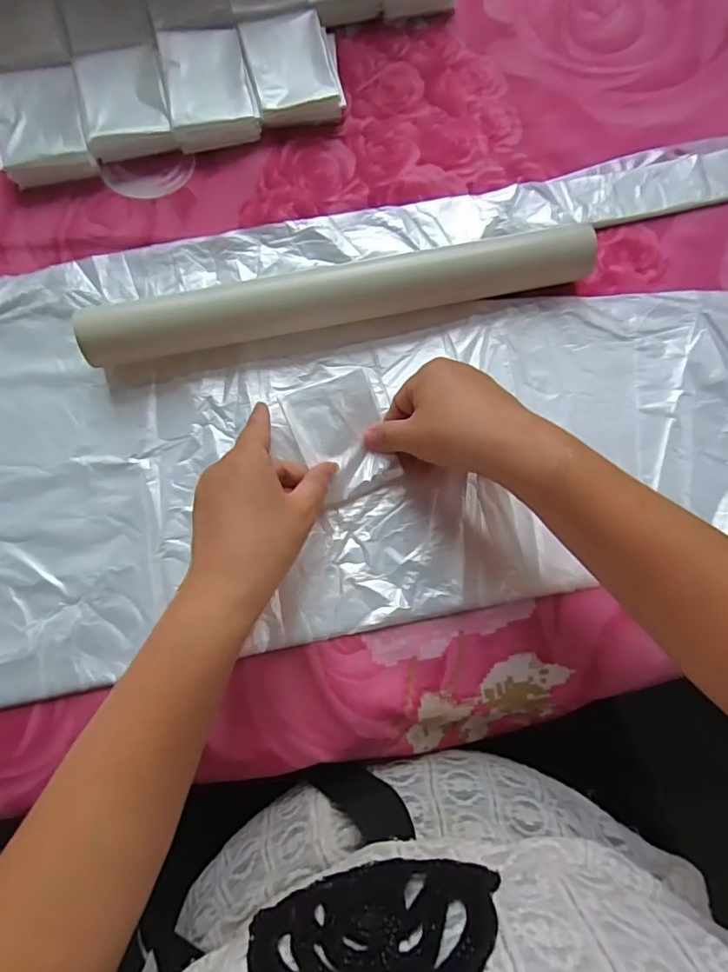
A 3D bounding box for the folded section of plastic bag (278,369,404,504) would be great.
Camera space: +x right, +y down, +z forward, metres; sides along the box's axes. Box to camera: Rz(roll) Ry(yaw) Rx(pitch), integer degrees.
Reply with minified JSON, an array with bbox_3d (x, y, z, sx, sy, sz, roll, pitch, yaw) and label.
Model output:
[{"bbox_3d":[-0.013,-0.034,0.365,0.062,0.014,0.080,-22,80,-5],"label":"folded section of plastic bag"}]

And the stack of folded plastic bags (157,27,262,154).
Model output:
[{"bbox_3d":[-0.122,-0.318,0.426,0.065,0.021,0.095,-11,80,-3],"label":"stack of folded plastic bags"}]

